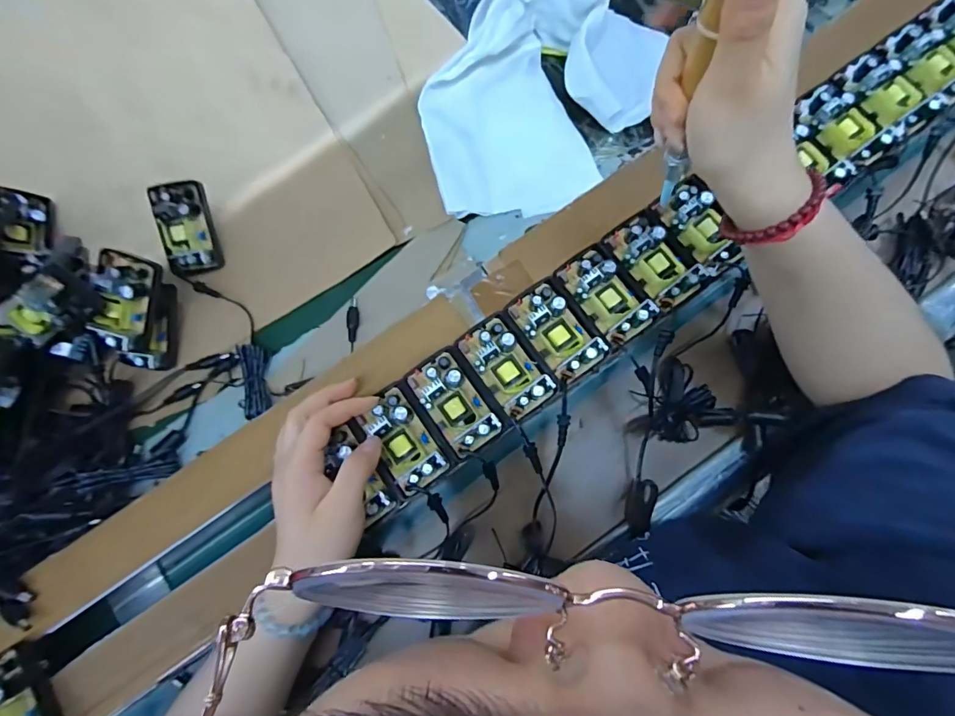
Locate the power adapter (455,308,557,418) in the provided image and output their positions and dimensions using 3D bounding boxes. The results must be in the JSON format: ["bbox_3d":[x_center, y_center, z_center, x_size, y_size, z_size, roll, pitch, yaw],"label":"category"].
[{"bbox_3d":[0.023,0.004,0.355,0.046,0.025,0.079,-36,78,-8],"label":"power adapter"}]

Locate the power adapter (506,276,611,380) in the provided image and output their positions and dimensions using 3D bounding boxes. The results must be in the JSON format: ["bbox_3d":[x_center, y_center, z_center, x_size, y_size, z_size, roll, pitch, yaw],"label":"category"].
[{"bbox_3d":[0.063,-0.025,0.359,0.044,0.024,0.078,-38,78,-9],"label":"power adapter"}]

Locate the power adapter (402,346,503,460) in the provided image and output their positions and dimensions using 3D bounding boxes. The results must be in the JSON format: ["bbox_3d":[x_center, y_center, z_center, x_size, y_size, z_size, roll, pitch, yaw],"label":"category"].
[{"bbox_3d":[-0.018,0.033,0.352,0.046,0.030,0.075,-35,78,-8],"label":"power adapter"}]

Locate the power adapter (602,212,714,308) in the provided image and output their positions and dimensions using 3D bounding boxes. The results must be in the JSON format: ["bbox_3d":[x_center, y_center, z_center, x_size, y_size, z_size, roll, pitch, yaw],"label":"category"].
[{"bbox_3d":[0.139,-0.079,0.364,0.049,0.020,0.075,-32,77,-7],"label":"power adapter"}]

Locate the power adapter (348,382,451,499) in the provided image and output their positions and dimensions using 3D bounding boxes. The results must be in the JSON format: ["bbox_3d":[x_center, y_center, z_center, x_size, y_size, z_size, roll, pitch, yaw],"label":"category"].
[{"bbox_3d":[-0.059,0.061,0.345,0.050,0.024,0.076,-34,78,-8],"label":"power adapter"}]

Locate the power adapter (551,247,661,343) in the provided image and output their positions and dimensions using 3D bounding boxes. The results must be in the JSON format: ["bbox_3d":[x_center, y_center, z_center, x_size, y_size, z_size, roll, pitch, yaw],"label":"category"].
[{"bbox_3d":[0.101,-0.051,0.363,0.045,0.026,0.077,-41,79,-9],"label":"power adapter"}]

